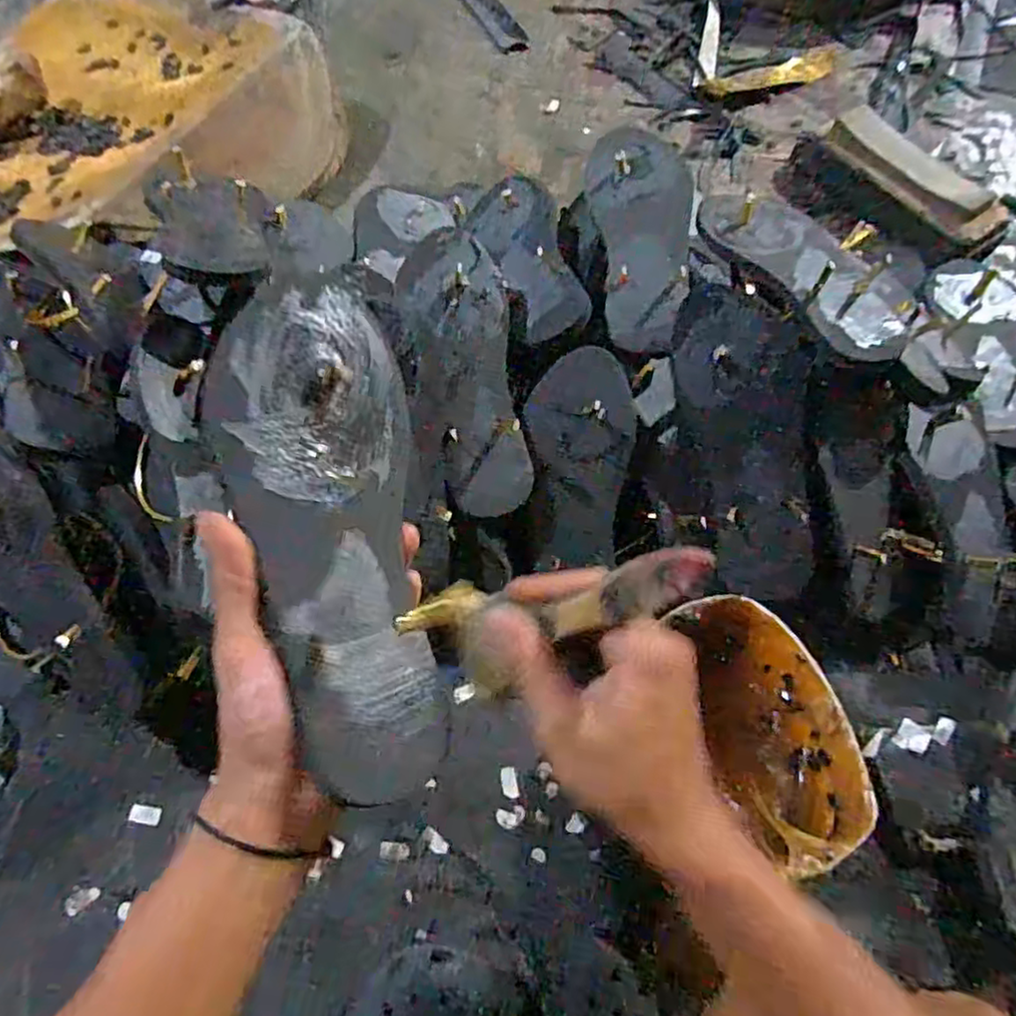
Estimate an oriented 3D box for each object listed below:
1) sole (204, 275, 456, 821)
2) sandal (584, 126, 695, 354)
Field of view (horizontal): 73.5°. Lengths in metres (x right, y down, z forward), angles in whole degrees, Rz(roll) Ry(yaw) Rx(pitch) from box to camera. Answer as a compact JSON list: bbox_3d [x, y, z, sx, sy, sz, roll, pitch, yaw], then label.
[{"bbox_3d":[-0.084,0.008,0.322,0.095,0.010,0.243,2,74,-34],"label":"sole"},{"bbox_3d":[0.115,-0.242,0.602,0.092,0.028,0.229,4,68,2],"label":"sandal"}]

